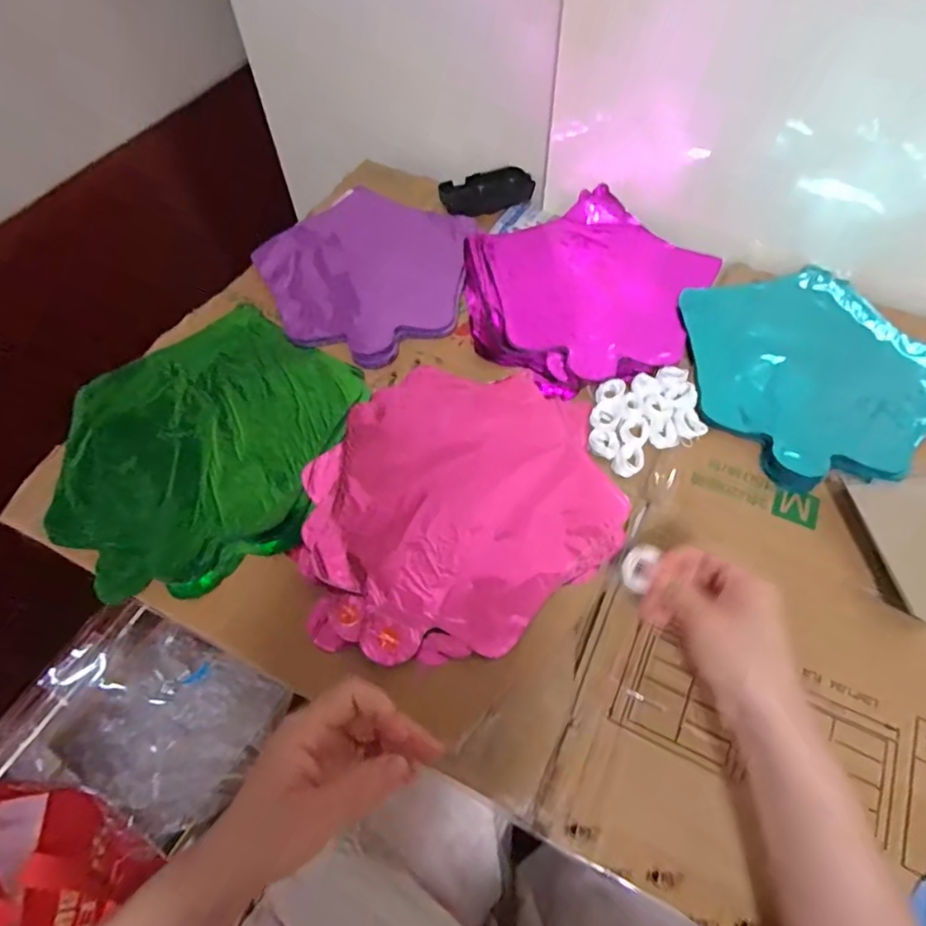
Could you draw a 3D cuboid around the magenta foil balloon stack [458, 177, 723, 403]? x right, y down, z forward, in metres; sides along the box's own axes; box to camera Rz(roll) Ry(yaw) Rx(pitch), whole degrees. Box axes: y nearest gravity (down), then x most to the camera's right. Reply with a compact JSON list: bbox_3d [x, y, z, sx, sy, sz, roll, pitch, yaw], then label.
[{"bbox_3d":[0.120,-0.178,0.597,0.252,0.031,0.242,-39,66,-20],"label":"magenta foil balloon stack"}]

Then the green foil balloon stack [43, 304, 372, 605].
[{"bbox_3d":[-0.225,-0.021,0.499,0.252,0.019,0.259,31,64,18],"label":"green foil balloon stack"}]

